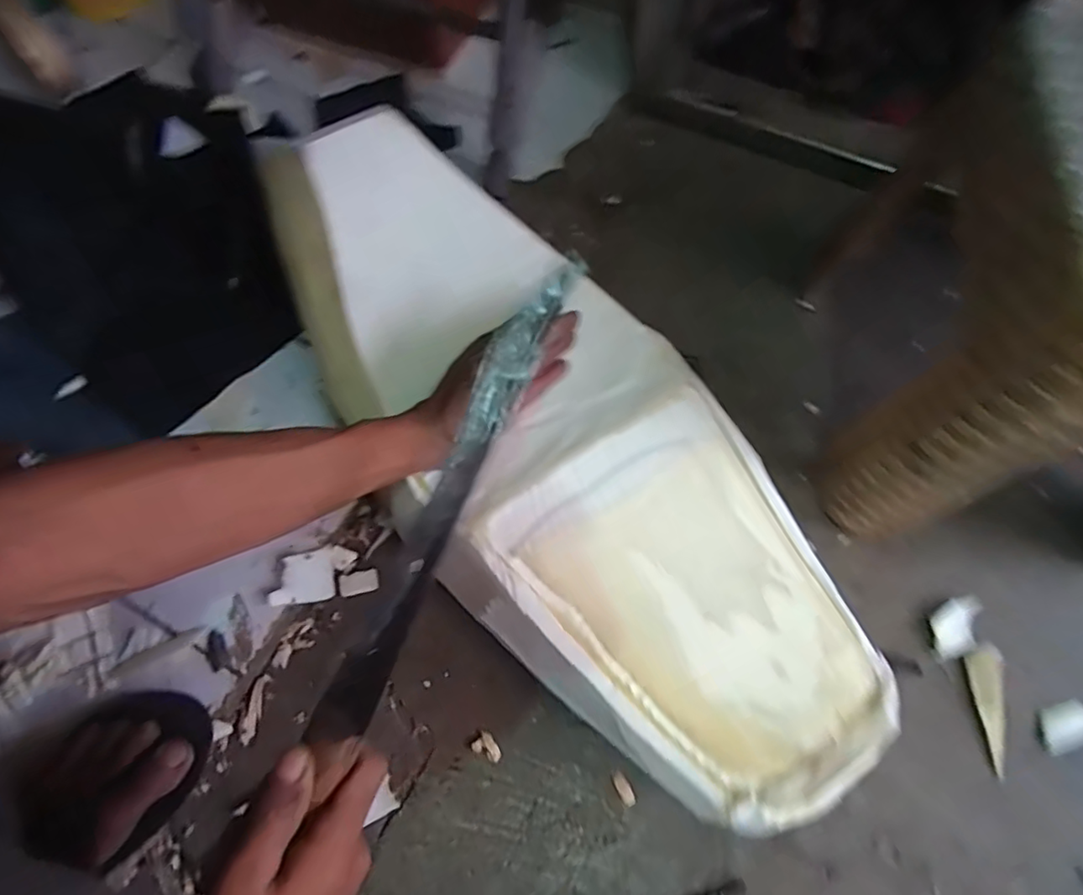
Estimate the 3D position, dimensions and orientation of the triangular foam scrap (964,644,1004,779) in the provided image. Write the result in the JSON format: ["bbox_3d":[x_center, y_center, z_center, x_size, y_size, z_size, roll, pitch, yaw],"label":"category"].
[{"bbox_3d":[0.379,0.218,0.494,0.025,0.008,0.100,-9,74,22],"label":"triangular foam scrap"}]

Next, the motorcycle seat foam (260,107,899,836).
[{"bbox_3d":[0.005,-0.010,0.484,0.256,0.141,0.626,-40,72,-13],"label":"motorcycle seat foam"}]

